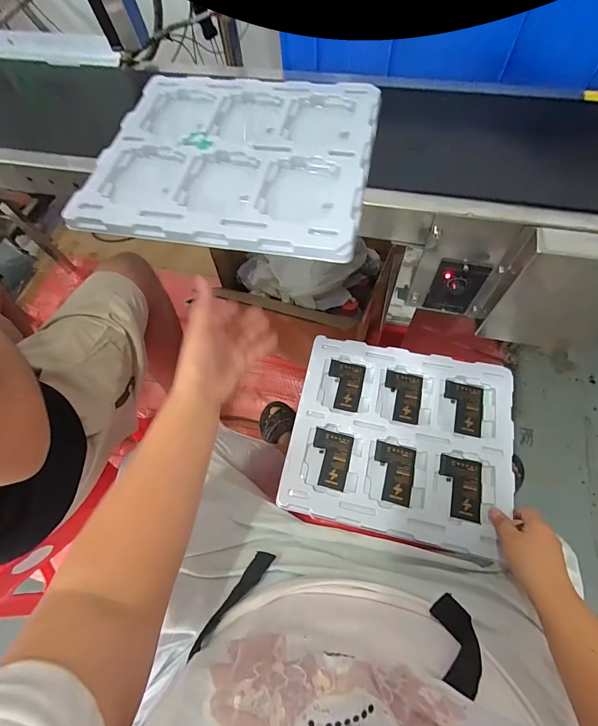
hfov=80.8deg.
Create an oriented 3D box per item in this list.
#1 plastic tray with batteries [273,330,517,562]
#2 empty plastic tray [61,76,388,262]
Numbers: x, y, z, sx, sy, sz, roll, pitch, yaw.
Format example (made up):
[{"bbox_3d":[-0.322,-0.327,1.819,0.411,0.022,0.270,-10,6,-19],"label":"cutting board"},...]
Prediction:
[{"bbox_3d":[0.151,0.107,0.526,0.313,0.022,0.272,11,64,9],"label":"plastic tray with batteries"},{"bbox_3d":[-0.072,-0.249,0.416,0.306,0.021,0.275,8,64,8],"label":"empty plastic tray"}]

